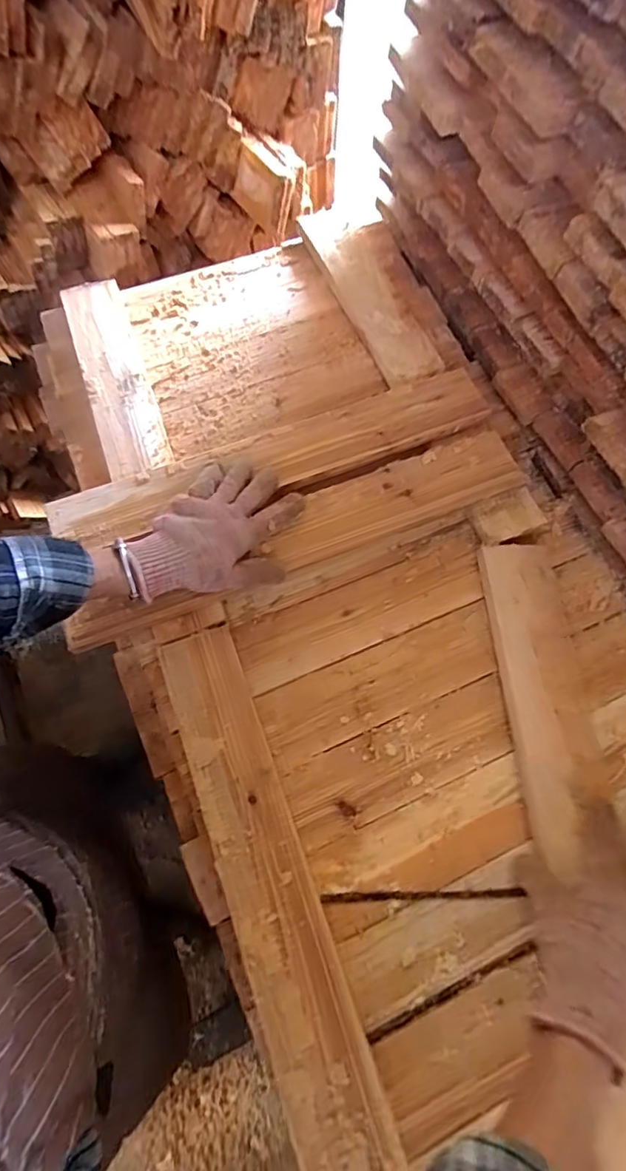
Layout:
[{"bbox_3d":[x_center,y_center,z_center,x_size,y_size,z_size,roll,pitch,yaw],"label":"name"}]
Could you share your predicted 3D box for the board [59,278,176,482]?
[{"bbox_3d":[-0.238,-0.251,0.633,0.072,0.022,0.293,-19,72,-9],"label":"board"}]

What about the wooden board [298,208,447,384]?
[{"bbox_3d":[0.081,-0.381,0.686,0.090,0.031,0.317,-20,72,-9],"label":"wooden board"}]

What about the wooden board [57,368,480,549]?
[{"bbox_3d":[-0.034,-0.143,0.568,0.482,0.019,0.074,-19,72,-9],"label":"wooden board"}]

